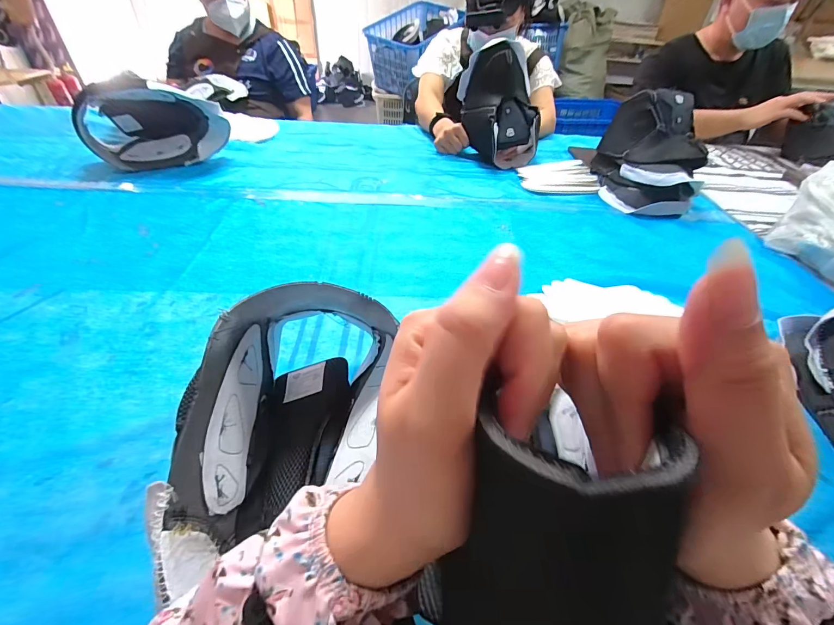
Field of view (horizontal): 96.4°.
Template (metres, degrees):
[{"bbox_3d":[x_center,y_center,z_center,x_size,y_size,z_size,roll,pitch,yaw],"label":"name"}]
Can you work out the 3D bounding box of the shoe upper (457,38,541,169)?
[{"bbox_3d":[0.192,-0.471,0.858,0.157,0.223,0.152,-9,45,-9],"label":"shoe upper"}]

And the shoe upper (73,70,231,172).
[{"bbox_3d":[-0.536,-0.390,0.773,0.253,0.158,0.090,-8,44,-9],"label":"shoe upper"}]

